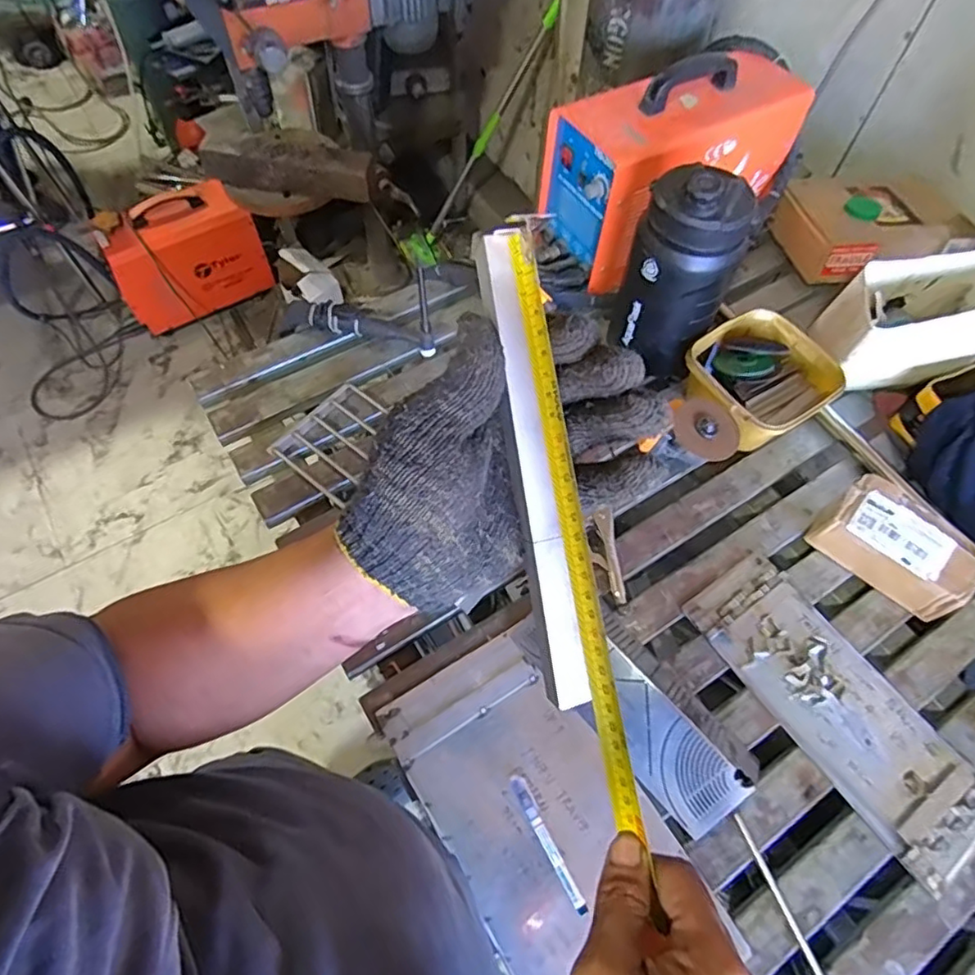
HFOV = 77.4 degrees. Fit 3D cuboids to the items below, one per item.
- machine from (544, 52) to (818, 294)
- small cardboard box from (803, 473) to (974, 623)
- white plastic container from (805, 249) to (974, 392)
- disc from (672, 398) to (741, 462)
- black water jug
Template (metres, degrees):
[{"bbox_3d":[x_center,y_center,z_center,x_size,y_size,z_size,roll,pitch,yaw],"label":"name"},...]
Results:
[{"bbox_3d":[0.280,-0.503,0.935,0.358,0.236,0.166,-23,64,-15],"label":"machine"},{"bbox_3d":[0.510,0.074,0.762,0.172,0.078,0.104,41,67,19],"label":"small cardboard box"},{"bbox_3d":[0.595,-0.227,0.830,0.243,0.147,0.112,-9,61,-8],"label":"white plastic container"},{"bbox_3d":[0.282,-0.074,0.781,0.083,0.012,0.070,32,94,11],"label":"disc"},{"bbox_3d":[0.252,-0.283,0.811,0.130,0.287,0.106,21,62,9],"label":"black water jug"}]

